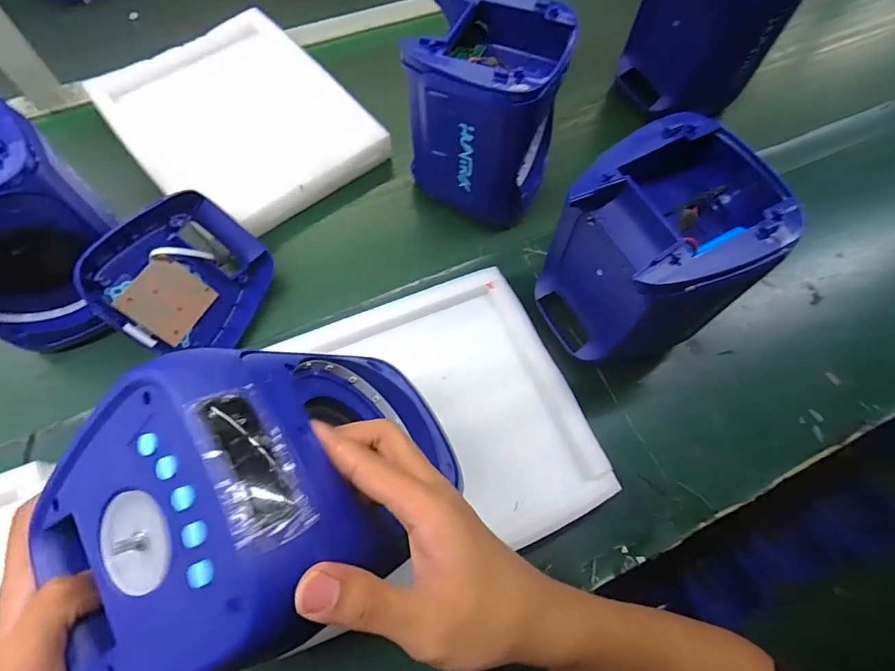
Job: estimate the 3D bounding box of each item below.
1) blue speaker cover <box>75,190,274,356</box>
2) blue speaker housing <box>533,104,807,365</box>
[{"bbox_3d":[-0.302,-0.067,0.542,0.035,0.159,0.177,-4,49,47],"label":"blue speaker cover"},{"bbox_3d":[0.211,-0.082,0.504,0.173,0.212,0.167,-28,66,-10],"label":"blue speaker housing"}]

